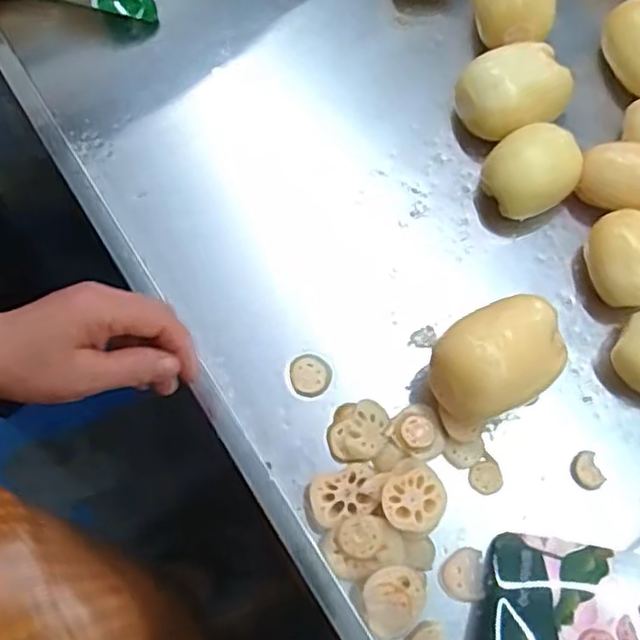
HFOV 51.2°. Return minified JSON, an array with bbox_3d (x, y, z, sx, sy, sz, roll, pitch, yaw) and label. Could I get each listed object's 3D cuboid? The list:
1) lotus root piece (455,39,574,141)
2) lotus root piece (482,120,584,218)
[{"bbox_3d":[0.172,-0.200,0.603,0.100,0.062,0.084,-42,76,-15],"label":"lotus root piece"},{"bbox_3d":[0.179,-0.123,0.571,0.070,0.061,0.072,1,69,-2],"label":"lotus root piece"}]

